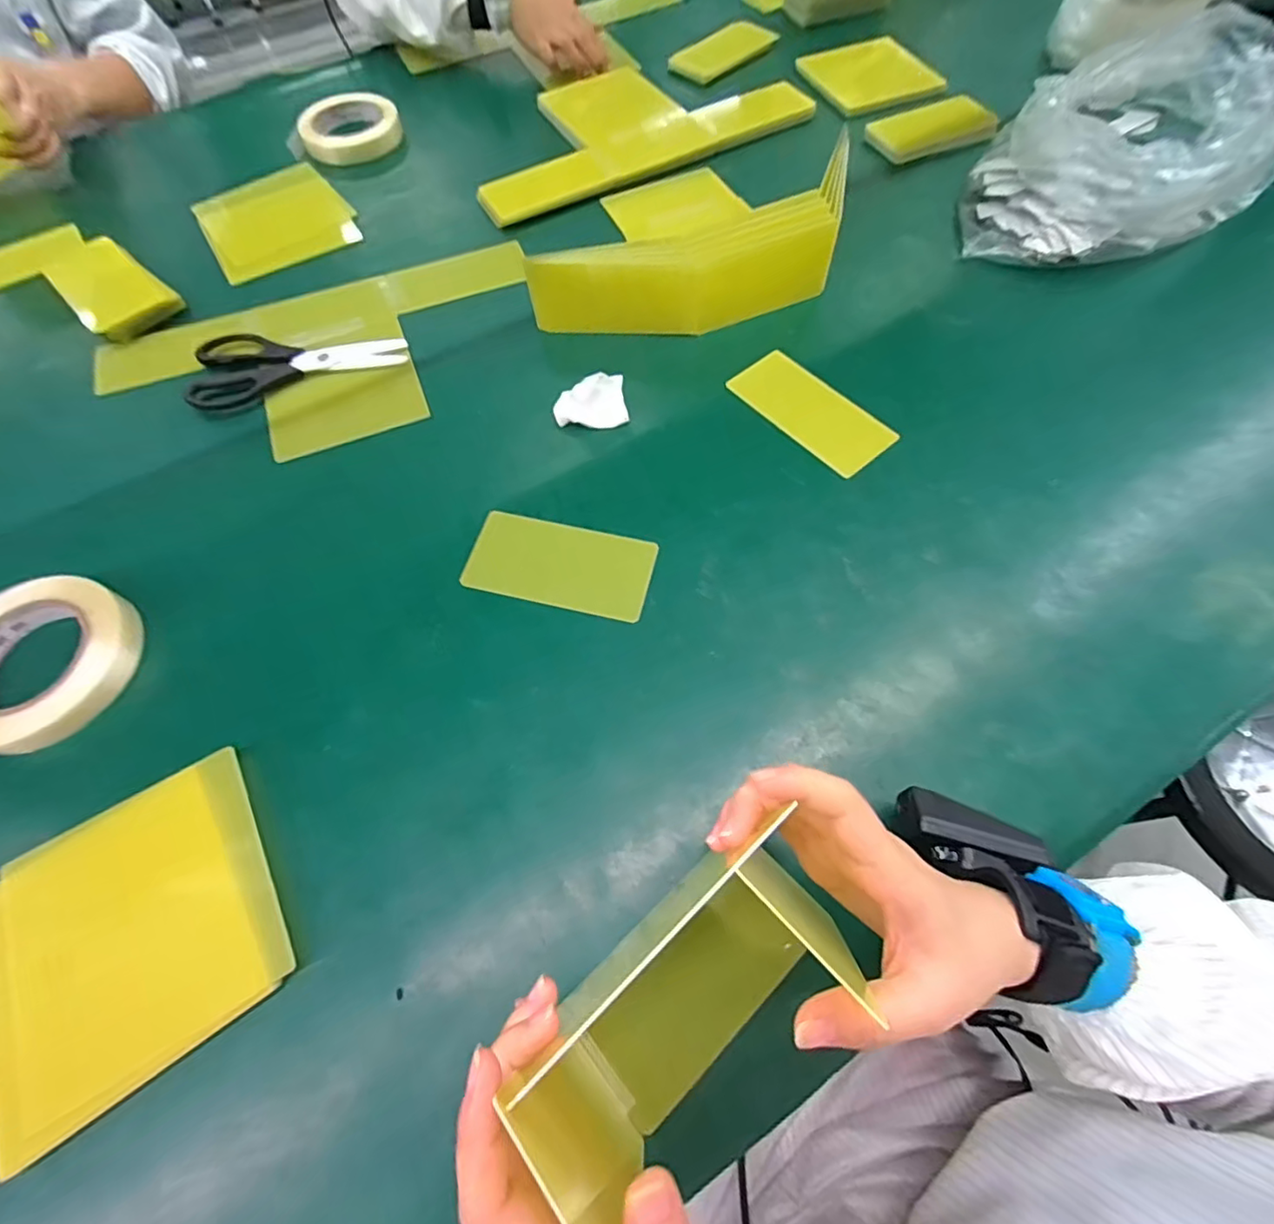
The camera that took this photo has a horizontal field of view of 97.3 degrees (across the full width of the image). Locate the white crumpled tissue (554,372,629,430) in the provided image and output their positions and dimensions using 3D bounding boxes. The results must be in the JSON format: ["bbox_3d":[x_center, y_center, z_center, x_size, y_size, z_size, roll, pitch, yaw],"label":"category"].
[{"bbox_3d":[-0.039,-0.178,0.470,0.060,0.034,0.026,-1,65,1],"label":"white crumpled tissue"}]

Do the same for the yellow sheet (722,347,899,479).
[{"bbox_3d":[0.151,-0.175,0.485,0.065,0.005,0.142,-38,68,-10],"label":"yellow sheet"}]

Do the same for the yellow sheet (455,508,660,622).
[{"bbox_3d":[-0.058,-0.035,0.422,0.135,0.006,0.067,12,70,8],"label":"yellow sheet"}]

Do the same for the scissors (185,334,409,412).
[{"bbox_3d":[-0.313,-0.239,0.518,0.186,0.012,0.091,-19,66,-8],"label":"scissors"}]

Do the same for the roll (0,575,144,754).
[{"bbox_3d":[-0.411,0.030,0.380,0.116,0.028,0.116,0,65,1],"label":"roll"}]

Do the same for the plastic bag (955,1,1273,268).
[{"bbox_3d":[0.500,-0.465,0.562,0.373,0.106,0.195,-33,69,-14],"label":"plastic bag"}]

